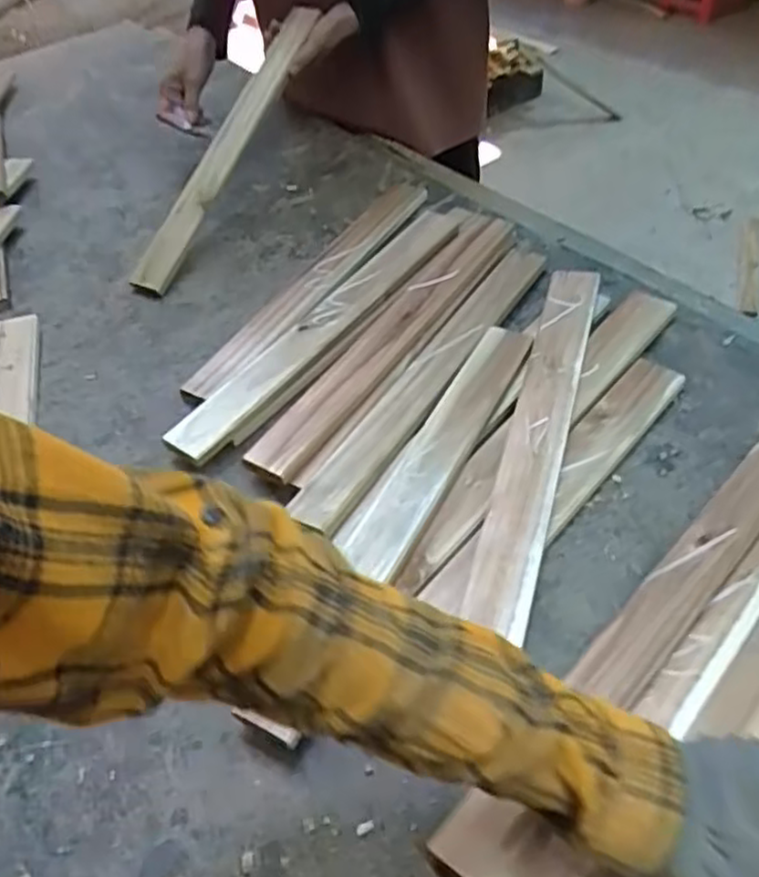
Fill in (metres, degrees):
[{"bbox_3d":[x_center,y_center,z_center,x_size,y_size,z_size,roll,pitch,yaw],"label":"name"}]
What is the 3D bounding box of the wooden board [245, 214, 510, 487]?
[{"bbox_3d":[0.014,-0.123,0.793,0.057,0.012,0.459,30,57,16],"label":"wooden board"}]

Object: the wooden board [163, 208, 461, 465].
[{"bbox_3d":[-0.049,-0.144,0.823,0.066,0.015,0.492,24,52,26],"label":"wooden board"}]

